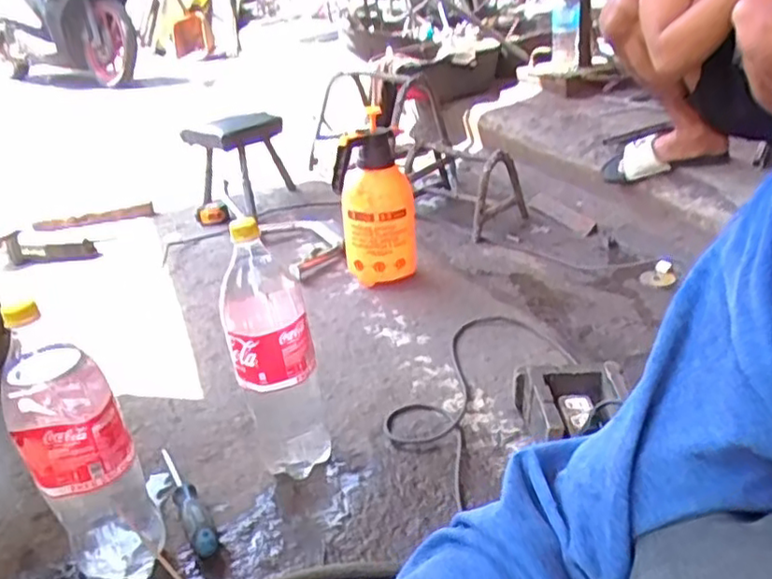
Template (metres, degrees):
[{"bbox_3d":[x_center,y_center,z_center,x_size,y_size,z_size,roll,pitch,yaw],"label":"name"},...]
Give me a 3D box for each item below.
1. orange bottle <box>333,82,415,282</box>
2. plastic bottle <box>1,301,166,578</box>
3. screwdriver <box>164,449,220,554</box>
[{"bbox_3d":[-0.022,-0.186,1.296,0.143,0.352,0.144,-7,28,1],"label":"orange bottle"},{"bbox_3d":[-0.302,0.170,0.673,0.096,0.327,0.078,-25,32,-30],"label":"plastic bottle"},{"bbox_3d":[-0.244,0.254,0.821,0.030,0.036,0.198,-20,31,-24],"label":"screwdriver"}]

